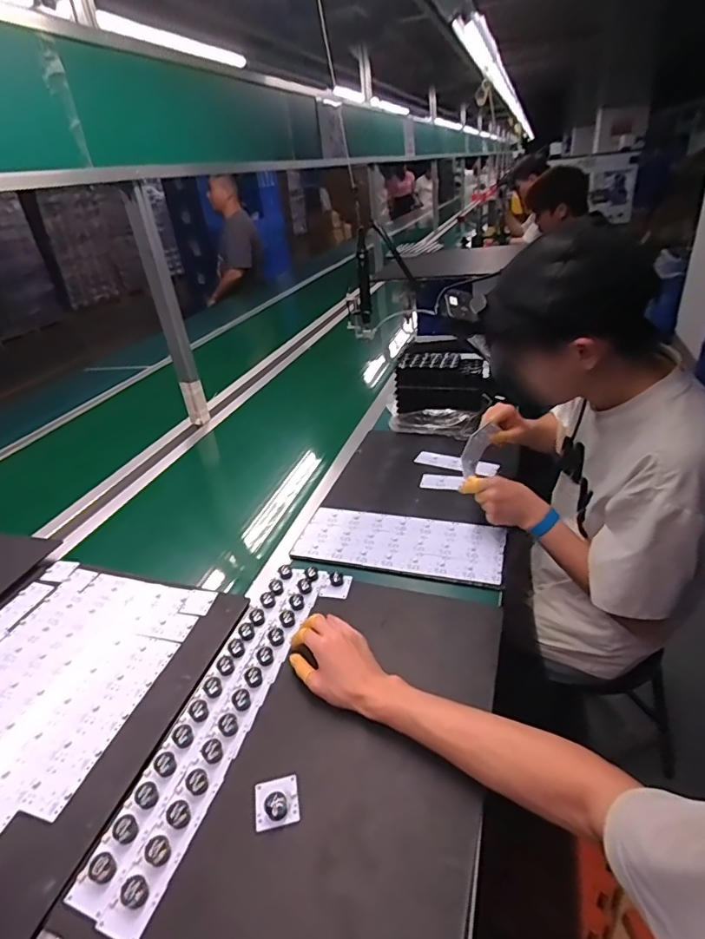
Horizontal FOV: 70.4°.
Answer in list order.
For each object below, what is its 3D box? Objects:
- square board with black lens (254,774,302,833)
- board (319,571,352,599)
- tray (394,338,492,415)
[{"bbox_3d":[-0.081,0.344,0.528,0.047,0.022,0.051,-11,31,-7],"label":"square board with black lens"},{"bbox_3d":[-0.025,0.182,0.805,0.042,0.022,0.051,4,32,18],"label":"board"},{"bbox_3d":[0.216,-0.199,1.197,0.211,0.200,0.115,9,34,24],"label":"tray"}]

